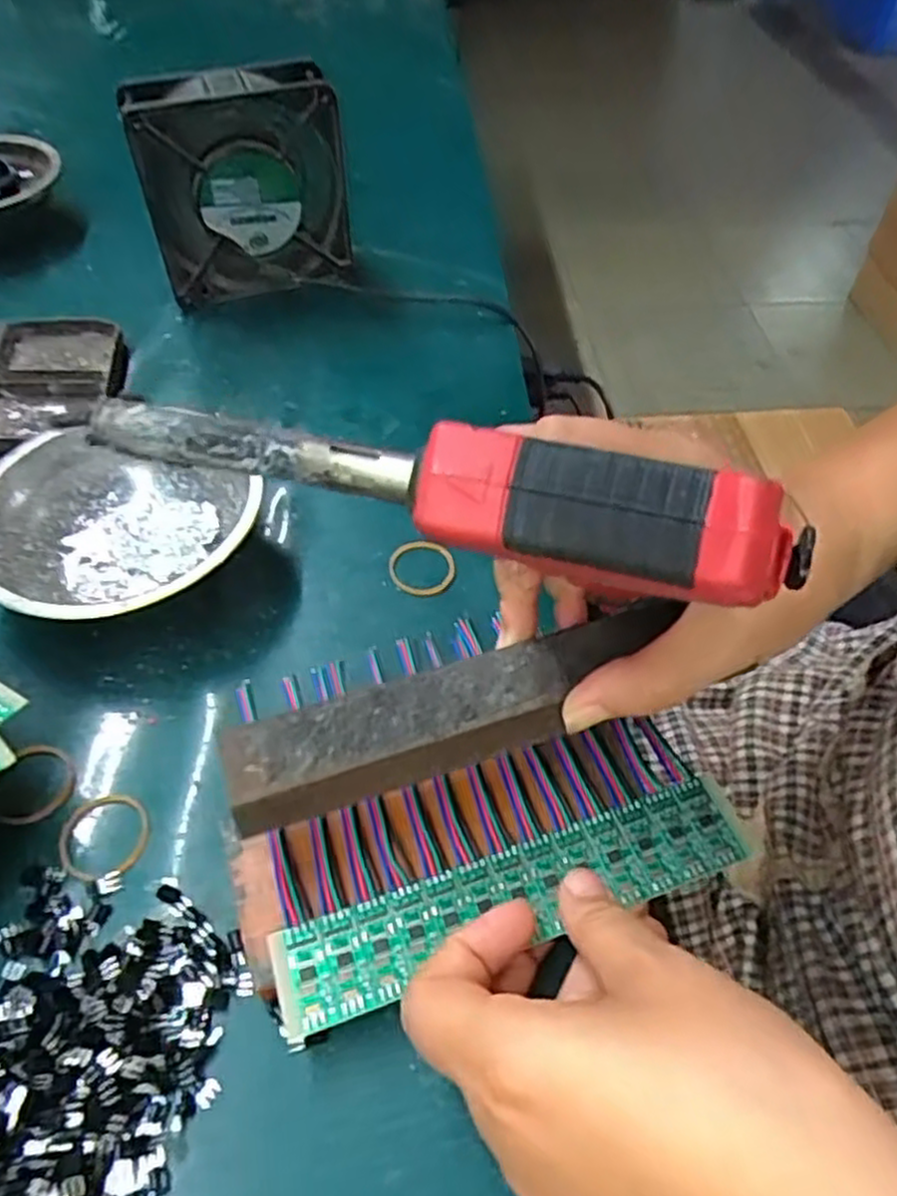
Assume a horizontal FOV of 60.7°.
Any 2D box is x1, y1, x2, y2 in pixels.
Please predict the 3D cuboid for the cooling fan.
[{"bbox_3d":[-0.122,-0.251,0.468,0.120,0.120,0.046,-11,53,-11],"label":"cooling fan"}]

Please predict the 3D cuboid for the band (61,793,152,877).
[{"bbox_3d":[-0.128,0.088,0.284,0.032,0.004,0.032,1,52,-1],"label":"band"}]

